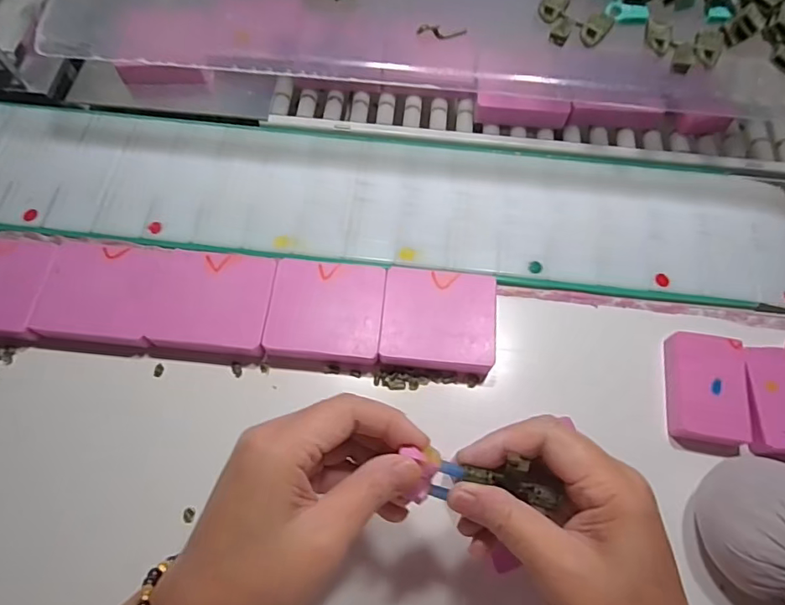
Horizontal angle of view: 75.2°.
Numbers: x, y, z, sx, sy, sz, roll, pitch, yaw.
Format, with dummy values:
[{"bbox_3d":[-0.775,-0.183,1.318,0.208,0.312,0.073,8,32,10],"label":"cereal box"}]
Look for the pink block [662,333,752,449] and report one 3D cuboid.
[{"bbox_3d":[0.209,0.058,0.340,0.046,0.018,0.071,10,68,4],"label":"pink block"}]

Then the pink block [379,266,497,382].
[{"bbox_3d":[0.032,0.013,0.354,0.076,0.017,0.069,5,68,2],"label":"pink block"}]

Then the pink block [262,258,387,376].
[{"bbox_3d":[-0.045,0.008,0.353,0.077,0.015,0.074,5,68,2],"label":"pink block"}]

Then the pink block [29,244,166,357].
[{"bbox_3d":[-0.201,-0.004,0.354,0.078,0.018,0.074,4,68,2],"label":"pink block"}]

